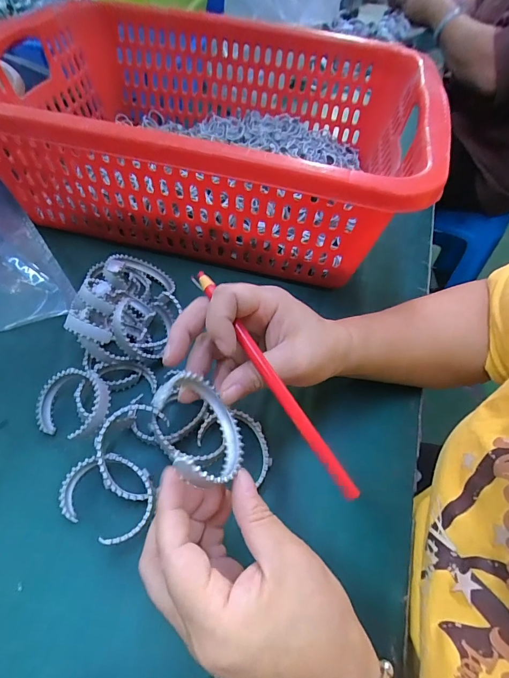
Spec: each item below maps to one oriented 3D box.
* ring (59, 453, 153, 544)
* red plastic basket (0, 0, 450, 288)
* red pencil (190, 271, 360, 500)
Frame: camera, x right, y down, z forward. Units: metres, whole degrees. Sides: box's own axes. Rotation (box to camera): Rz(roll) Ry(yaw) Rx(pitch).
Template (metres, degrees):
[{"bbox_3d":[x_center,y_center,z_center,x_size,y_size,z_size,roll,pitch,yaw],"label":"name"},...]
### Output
[{"bbox_3d":[-0.103,0.111,0.259,0.070,0.021,0.050,24,56,11],"label":"ring"},{"bbox_3d":[-0.056,-0.228,0.413,0.437,0.152,0.305,14,55,4],"label":"red plastic basket"},{"bbox_3d":[0.009,0.024,0.232,0.010,0.009,0.170,-29,74,-23],"label":"red pencil"}]

